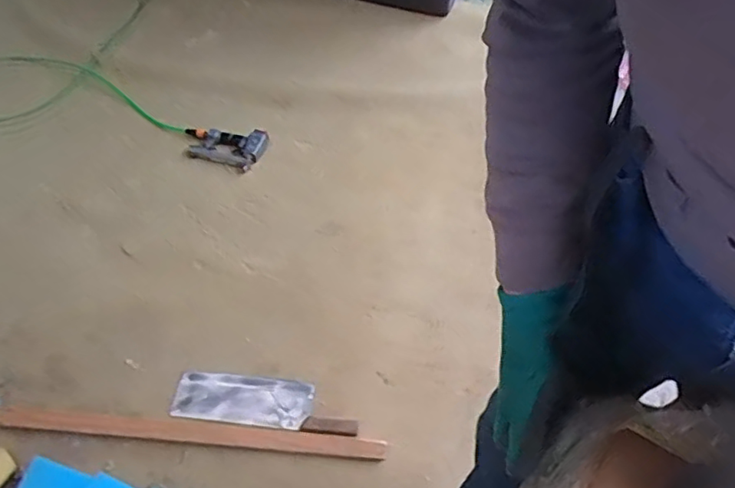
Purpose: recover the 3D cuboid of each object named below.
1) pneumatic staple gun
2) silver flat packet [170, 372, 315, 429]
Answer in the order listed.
[{"bbox_3d":[-0.402,-0.267,1.646,0.230,0.040,0.131,3,53,-2],"label":"pneumatic staple gun"},{"bbox_3d":[-0.272,0.337,1.261,0.297,0.019,0.099,7,53,1],"label":"silver flat packet"}]

